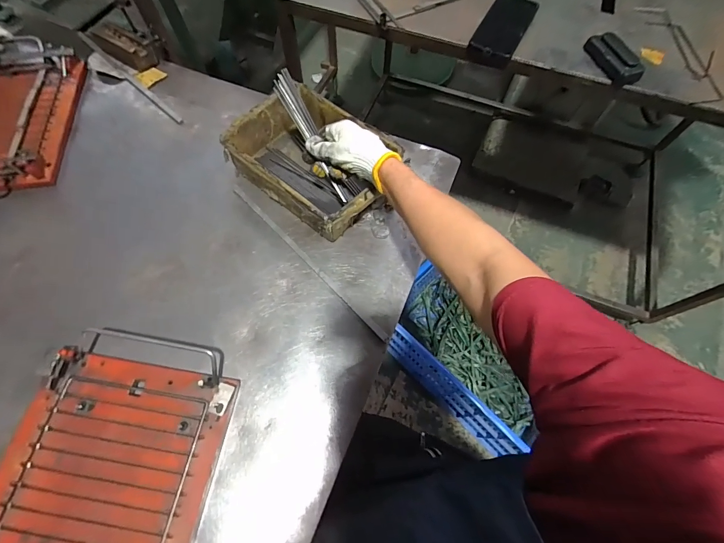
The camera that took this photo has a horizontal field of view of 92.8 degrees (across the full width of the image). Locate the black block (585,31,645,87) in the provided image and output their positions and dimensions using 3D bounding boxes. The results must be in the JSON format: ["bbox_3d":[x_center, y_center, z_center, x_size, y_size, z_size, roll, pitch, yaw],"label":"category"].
[{"bbox_3d":[0.412,-0.351,0.566,0.048,0.024,0.105,-25,70,-13],"label":"black block"}]

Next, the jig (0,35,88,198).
[{"bbox_3d":[-0.642,-0.264,0.606,0.237,0.037,0.314,-5,67,-5],"label":"jig"}]

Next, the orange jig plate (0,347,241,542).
[{"bbox_3d":[-0.299,0.260,0.392,0.231,0.024,0.304,10,66,2],"label":"orange jig plate"}]

